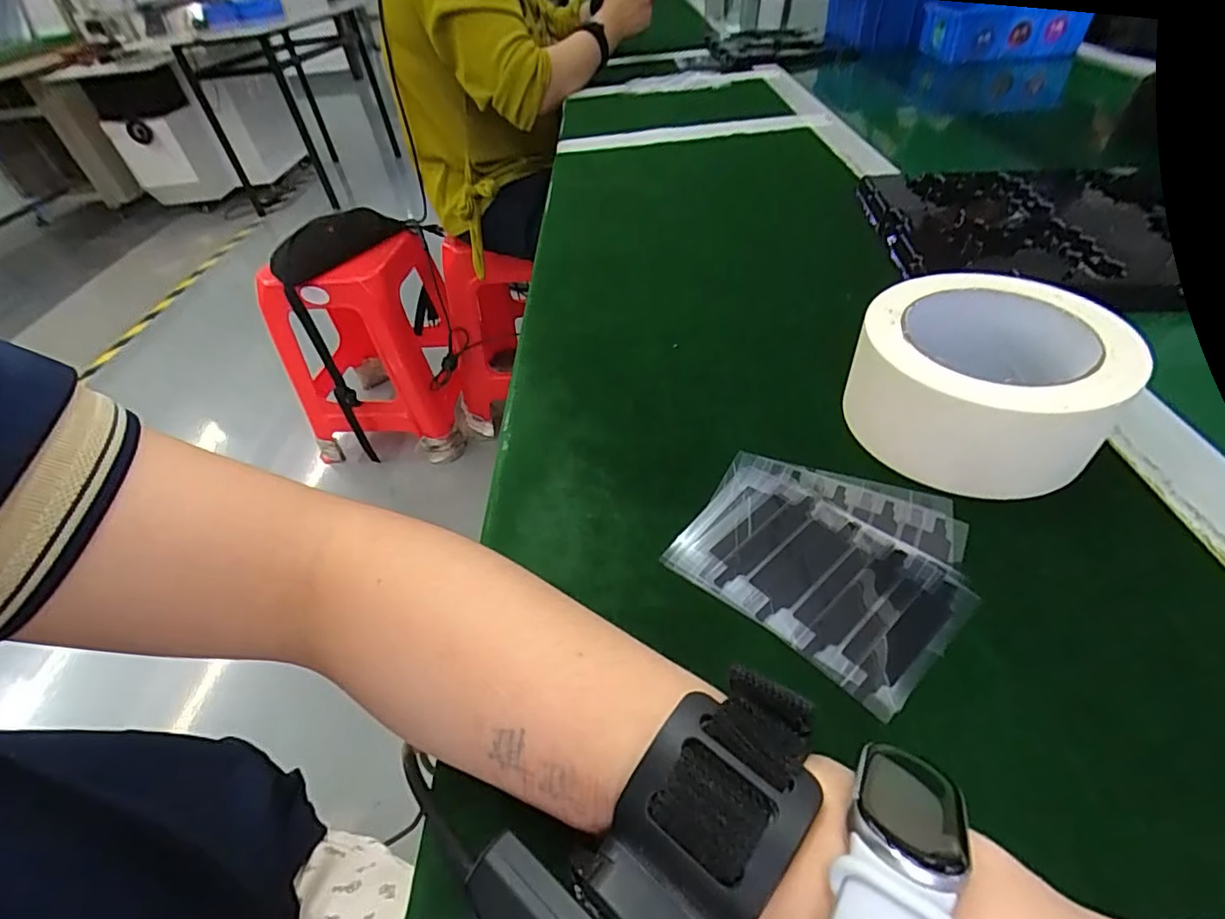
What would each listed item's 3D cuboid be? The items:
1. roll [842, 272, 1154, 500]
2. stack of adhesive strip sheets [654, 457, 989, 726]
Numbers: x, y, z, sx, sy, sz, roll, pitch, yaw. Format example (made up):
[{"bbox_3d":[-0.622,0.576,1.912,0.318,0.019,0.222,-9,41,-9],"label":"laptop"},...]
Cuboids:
[{"bbox_3d":[0.179,-0.040,0.274,0.107,0.058,0.109,-3,44,3],"label":"roll"},{"bbox_3d":[0.094,0.037,0.245,0.110,0.004,0.104,32,56,32],"label":"stack of adhesive strip sheets"}]

